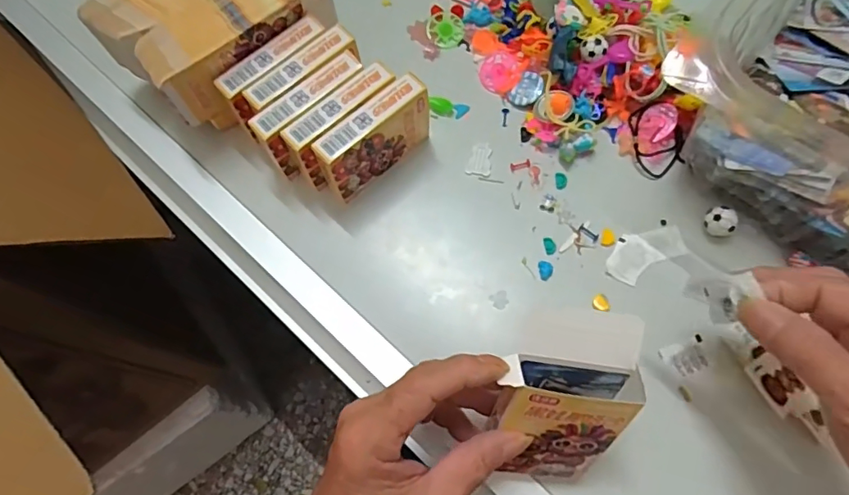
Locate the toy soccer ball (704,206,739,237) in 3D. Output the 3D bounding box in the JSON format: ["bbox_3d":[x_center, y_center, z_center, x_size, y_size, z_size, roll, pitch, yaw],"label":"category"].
[{"bbox_3d":[0.213,-0.018,0.382,0.018,0.019,0.021,-31,71,-9],"label":"toy soccer ball"}]

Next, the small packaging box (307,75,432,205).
[{"bbox_3d":[-0.036,-0.078,0.394,0.089,0.068,0.021,-40,73,-12],"label":"small packaging box"}]

